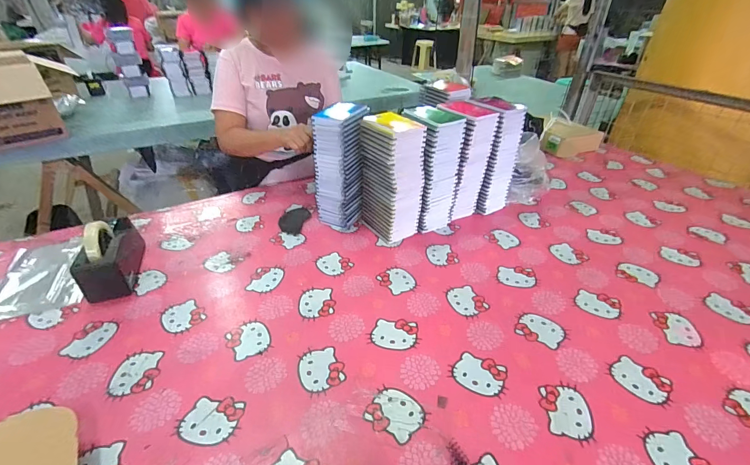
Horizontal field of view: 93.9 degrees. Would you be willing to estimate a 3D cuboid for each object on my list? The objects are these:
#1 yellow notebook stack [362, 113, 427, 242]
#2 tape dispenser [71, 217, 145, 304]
[{"bbox_3d":[0.034,-0.126,0.850,0.109,0.295,0.130,-20,39,-28],"label":"yellow notebook stack"},{"bbox_3d":[-0.579,0.034,0.768,0.085,0.122,0.214,-10,35,-16],"label":"tape dispenser"}]

